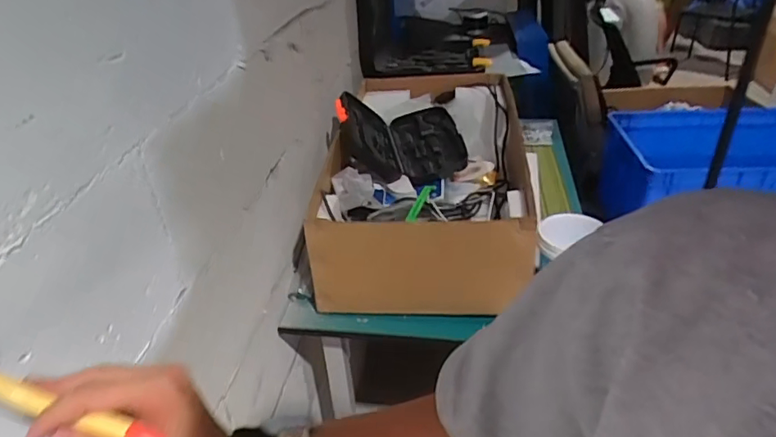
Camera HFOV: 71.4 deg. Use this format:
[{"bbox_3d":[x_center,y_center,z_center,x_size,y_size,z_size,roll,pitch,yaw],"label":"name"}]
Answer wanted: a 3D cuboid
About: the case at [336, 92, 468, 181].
[{"bbox_3d":[0.026,-0.186,1.199,0.268,0.132,0.232,-7,33,-5],"label":"case"}]

